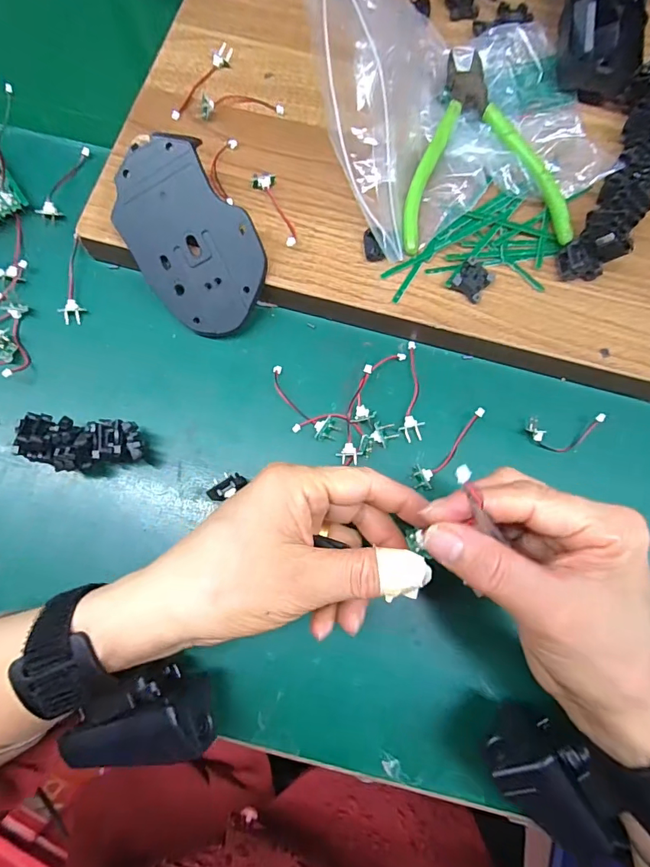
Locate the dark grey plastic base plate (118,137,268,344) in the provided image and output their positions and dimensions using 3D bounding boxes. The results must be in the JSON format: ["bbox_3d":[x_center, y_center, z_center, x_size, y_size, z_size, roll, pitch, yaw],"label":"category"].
[{"bbox_3d":[-0.081,-0.115,0.274,0.071,0.004,0.109,-32,103,11],"label":"dark grey plastic base plate"}]

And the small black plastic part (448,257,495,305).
[{"bbox_3d":[0.091,-0.094,0.280,0.021,0.008,0.022,35,78,7],"label":"small black plastic part"}]

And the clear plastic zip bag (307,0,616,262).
[{"bbox_3d":[0.089,-0.208,0.278,0.176,0.055,0.177,-22,78,-6],"label":"clear plastic zip bag"}]

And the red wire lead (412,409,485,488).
[{"bbox_3d":[0.076,0.009,0.280,0.015,0.012,0.061,42,79,8],"label":"red wire lead"}]

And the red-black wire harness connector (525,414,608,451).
[{"bbox_3d":[0.151,0.000,0.284,0.045,0.010,0.022,-2,77,-2],"label":"red-black wire harness connector"}]

